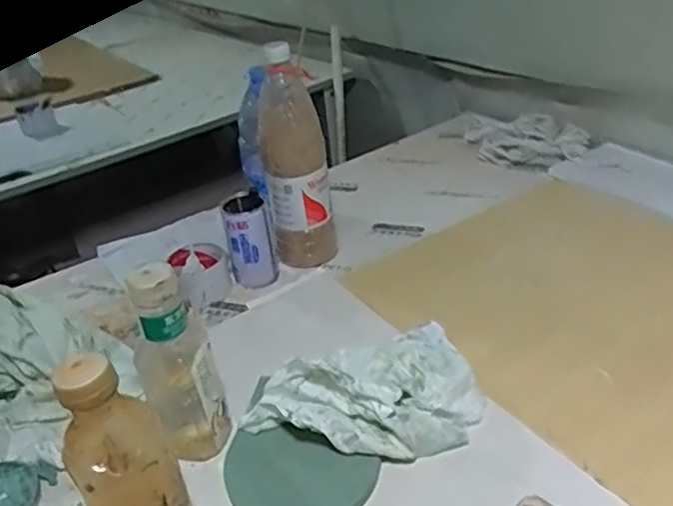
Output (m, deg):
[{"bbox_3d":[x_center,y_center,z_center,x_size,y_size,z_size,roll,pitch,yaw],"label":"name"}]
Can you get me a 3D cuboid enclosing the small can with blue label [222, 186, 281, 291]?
[{"bbox_3d":[-0.120,-0.015,0.902,0.065,0.118,0.057,-11,33,-6],"label":"small can with blue label"}]

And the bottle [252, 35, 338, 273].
[{"bbox_3d":[-0.057,-0.118,0.880,0.085,0.303,0.074,-12,33,-8],"label":"bottle"}]

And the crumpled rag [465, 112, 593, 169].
[{"bbox_3d":[0.342,-0.207,1.181,0.196,0.035,0.189,-4,31,7],"label":"crumpled rag"}]

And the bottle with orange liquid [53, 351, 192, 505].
[{"bbox_3d":[-0.147,0.166,0.479,0.066,0.202,0.055,-32,40,-34],"label":"bottle with orange liquid"}]

